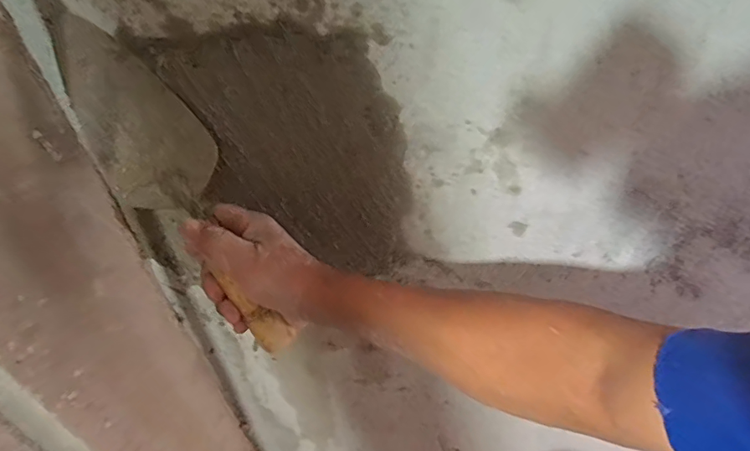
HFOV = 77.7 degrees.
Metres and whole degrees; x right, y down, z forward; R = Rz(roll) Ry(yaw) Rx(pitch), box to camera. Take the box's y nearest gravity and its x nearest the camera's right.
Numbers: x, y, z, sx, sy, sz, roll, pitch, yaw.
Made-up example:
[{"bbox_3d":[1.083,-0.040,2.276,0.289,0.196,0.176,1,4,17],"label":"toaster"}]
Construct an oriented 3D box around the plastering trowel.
[{"bbox_3d":[-0.164,-0.027,0.407,0.086,0.308,0.046,-35,8,-30],"label":"plastering trowel"}]

